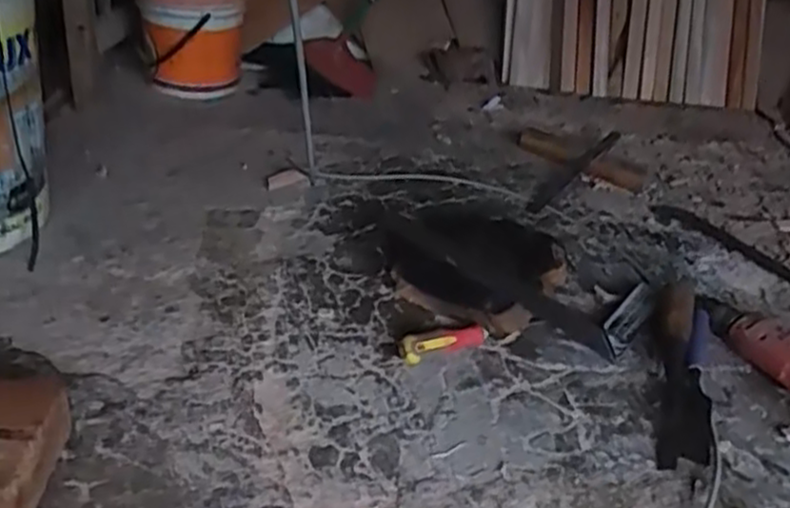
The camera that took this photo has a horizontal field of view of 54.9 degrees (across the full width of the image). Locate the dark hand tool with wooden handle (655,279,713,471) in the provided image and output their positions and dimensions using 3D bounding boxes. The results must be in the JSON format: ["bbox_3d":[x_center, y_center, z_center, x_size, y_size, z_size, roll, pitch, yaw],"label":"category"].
[{"bbox_3d":[0.342,0.121,0.911,0.058,0.019,0.364,13,33,9],"label":"dark hand tool with wooden handle"}]

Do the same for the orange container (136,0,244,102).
[{"bbox_3d":[-0.380,-0.413,1.424,0.183,0.204,0.155,1,33,-9],"label":"orange container"}]

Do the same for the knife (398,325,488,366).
[{"bbox_3d":[0.058,0.102,0.868,0.110,0.033,0.024,-10,37,-25],"label":"knife"}]

